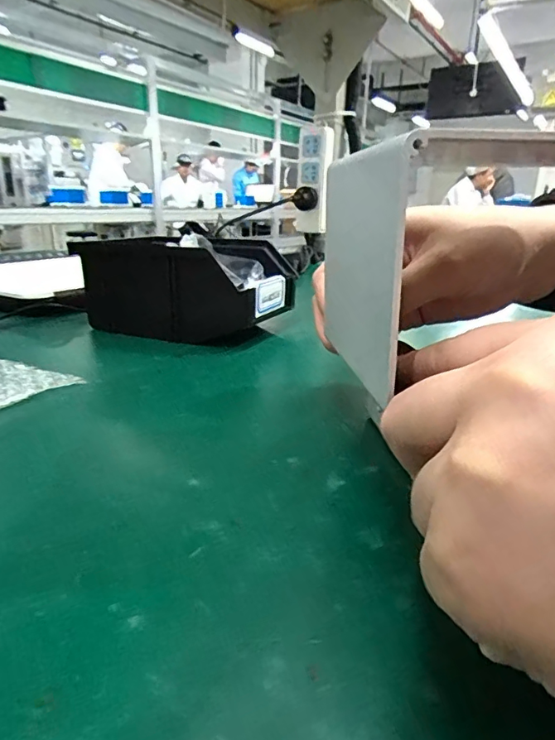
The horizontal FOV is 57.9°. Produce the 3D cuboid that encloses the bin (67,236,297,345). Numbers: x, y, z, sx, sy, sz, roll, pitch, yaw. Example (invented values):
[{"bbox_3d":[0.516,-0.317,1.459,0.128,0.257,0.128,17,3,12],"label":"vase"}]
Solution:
[{"bbox_3d":[-0.075,-0.077,0.446,0.165,0.073,0.110,10,21,24],"label":"bin"}]

